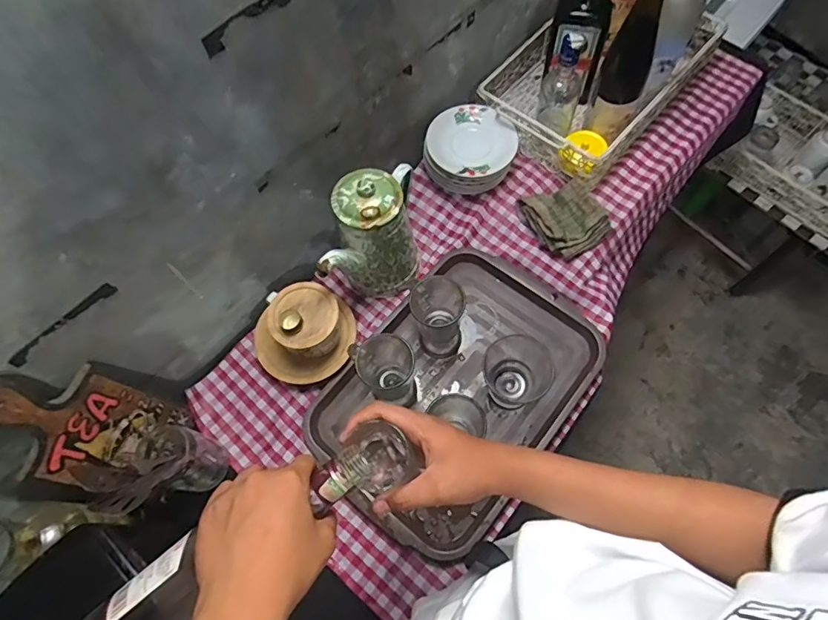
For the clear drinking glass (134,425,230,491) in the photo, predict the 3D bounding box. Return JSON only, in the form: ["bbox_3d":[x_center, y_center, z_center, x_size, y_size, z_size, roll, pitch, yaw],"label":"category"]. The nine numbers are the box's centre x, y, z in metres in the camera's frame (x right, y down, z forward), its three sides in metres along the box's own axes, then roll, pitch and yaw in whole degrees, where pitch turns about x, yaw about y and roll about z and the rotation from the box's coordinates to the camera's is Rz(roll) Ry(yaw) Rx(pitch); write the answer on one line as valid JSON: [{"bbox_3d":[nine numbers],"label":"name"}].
[{"bbox_3d":[-0.319,0.201,0.663,0.084,0.146,0.071,7,67,6],"label":"clear drinking glass"}]

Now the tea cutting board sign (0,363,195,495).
[{"bbox_3d":[-0.401,0.146,0.602,0.024,0.261,0.131,7,63,25],"label":"tea cutting board sign"}]

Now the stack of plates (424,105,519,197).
[{"bbox_3d":[0.095,-0.267,0.847,0.149,0.084,0.144,12,68,8],"label":"stack of plates"}]

